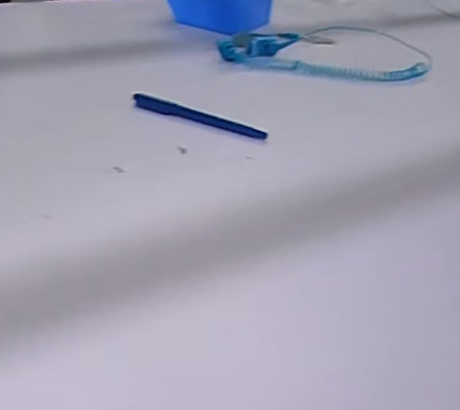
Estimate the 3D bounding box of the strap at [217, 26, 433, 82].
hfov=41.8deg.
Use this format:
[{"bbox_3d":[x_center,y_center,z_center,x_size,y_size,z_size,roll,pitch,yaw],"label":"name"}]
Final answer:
[{"bbox_3d":[0.118,-0.207,0.770,0.252,0.031,0.171,7,31,-1],"label":"strap"}]

